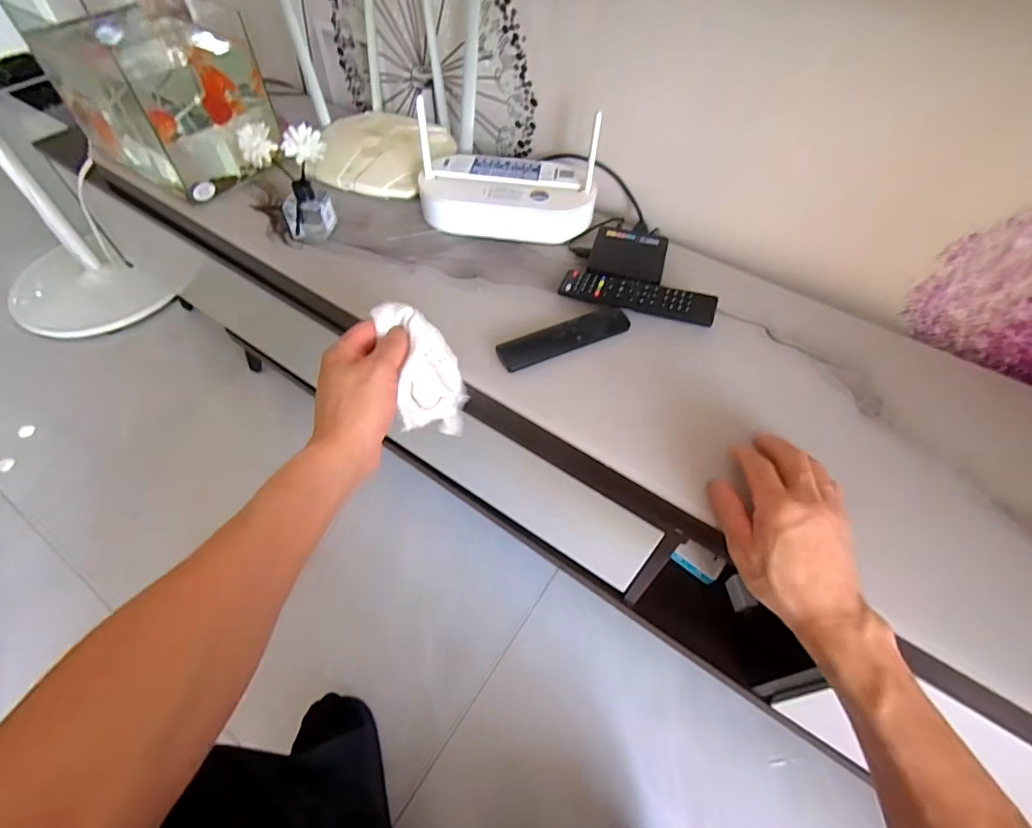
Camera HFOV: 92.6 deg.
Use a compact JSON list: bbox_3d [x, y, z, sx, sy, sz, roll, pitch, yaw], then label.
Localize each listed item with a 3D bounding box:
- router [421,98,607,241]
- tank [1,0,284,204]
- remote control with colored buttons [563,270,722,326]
[{"bbox_3d":[-0.010,-0.302,0.612,0.216,0.110,0.107,8,55,4],"label":"router"},{"bbox_3d":[-0.506,-0.466,0.697,0.346,0.170,0.196,32,60,20],"label":"tank"},{"bbox_3d":[0.137,-0.137,0.555,0.170,0.014,0.053,15,56,9],"label":"remote control with colored buttons"}]

